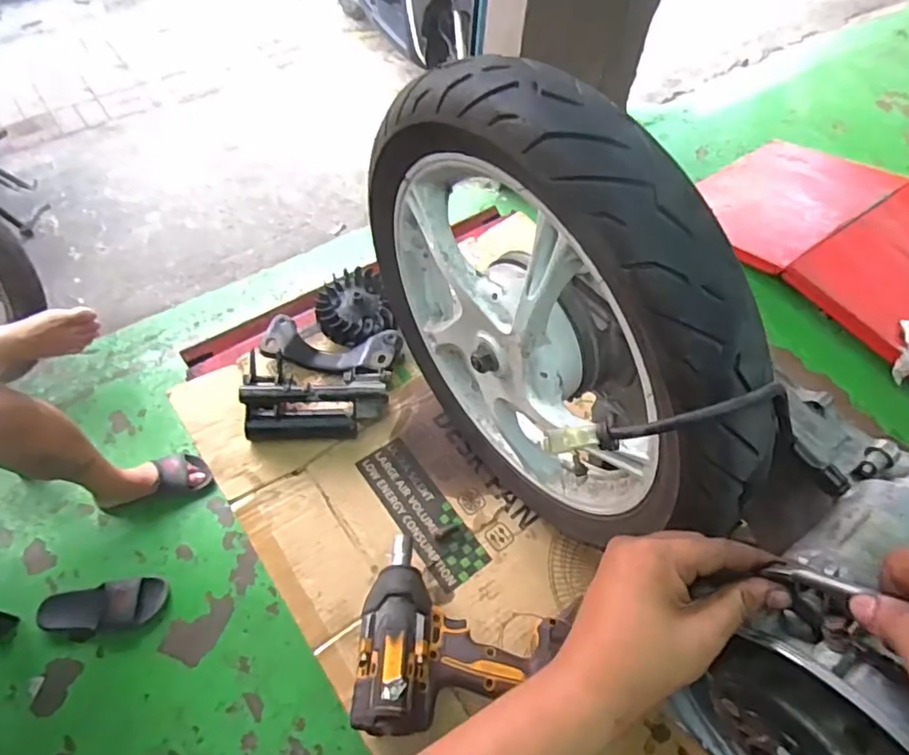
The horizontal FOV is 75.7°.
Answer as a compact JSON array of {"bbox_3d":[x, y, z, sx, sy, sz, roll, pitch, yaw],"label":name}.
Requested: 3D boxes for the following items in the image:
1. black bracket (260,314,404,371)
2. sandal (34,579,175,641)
[{"bbox_3d":[-0.176,-0.038,0.835,0.192,0.042,0.081,10,59,3],"label":"black bracket"},{"bbox_3d":[-0.767,0.505,1.274,0.278,0.063,0.106,-7,59,-7],"label":"sandal"}]

